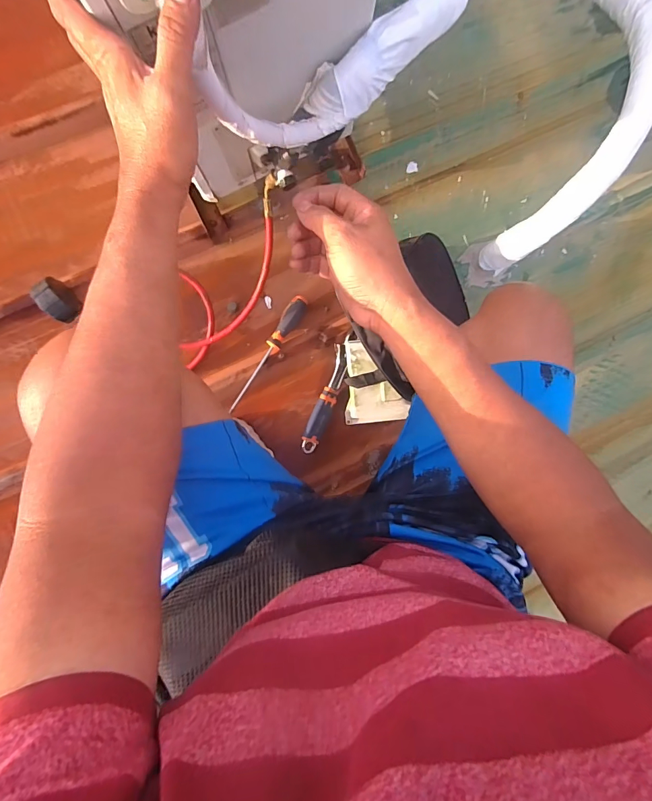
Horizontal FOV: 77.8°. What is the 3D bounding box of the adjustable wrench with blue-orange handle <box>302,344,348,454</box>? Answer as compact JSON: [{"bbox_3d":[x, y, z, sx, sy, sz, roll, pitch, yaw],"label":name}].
[{"bbox_3d":[0.000,-0.001,0.765,0.035,0.022,0.209,20,88,-7],"label":"adjustable wrench with blue-orange handle"}]

